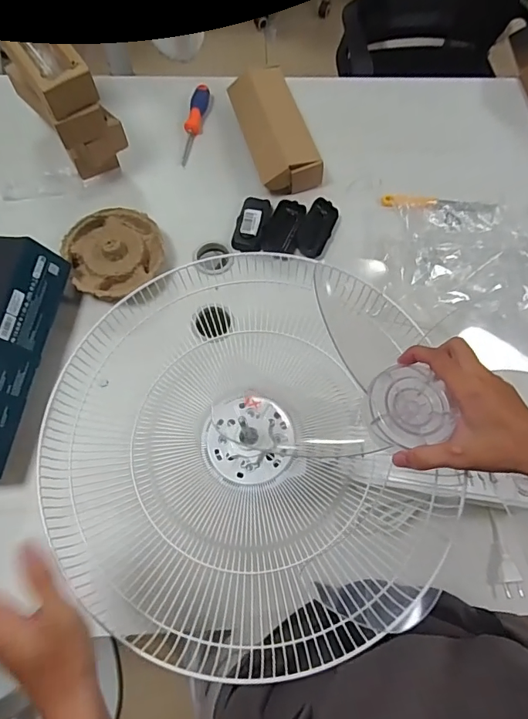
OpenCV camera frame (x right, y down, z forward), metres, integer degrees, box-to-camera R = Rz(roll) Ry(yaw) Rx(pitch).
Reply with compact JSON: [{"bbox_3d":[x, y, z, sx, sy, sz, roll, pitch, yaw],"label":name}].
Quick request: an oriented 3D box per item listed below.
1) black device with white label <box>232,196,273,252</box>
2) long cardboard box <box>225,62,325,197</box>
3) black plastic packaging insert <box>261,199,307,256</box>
[{"bbox_3d":[-0.021,-0.238,0.807,0.052,0.027,0.100,14,69,3],"label":"black device with white label"},{"bbox_3d":[0.017,-0.423,0.849,0.111,0.062,0.253,-17,70,-9],"label":"long cardboard box"},{"bbox_3d":[0.036,-0.231,0.808,0.058,0.025,0.101,16,69,4],"label":"black plastic packaging insert"}]

